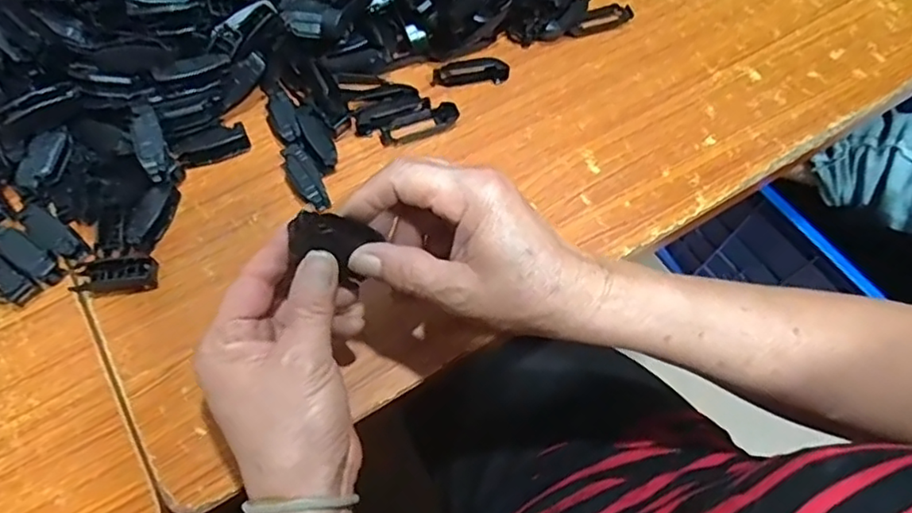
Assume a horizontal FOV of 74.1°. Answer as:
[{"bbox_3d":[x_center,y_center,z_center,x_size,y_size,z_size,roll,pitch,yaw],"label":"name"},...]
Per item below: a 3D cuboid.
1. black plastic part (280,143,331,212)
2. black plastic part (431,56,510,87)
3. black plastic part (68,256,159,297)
[{"bbox_3d":[-0.102,-0.053,0.410,0.017,0.016,0.051,-30,71,-15],"label":"black plastic part"},{"bbox_3d":[0.011,-0.140,0.455,0.057,0.014,0.016,-3,67,-4],"label":"black plastic part"},{"bbox_3d":[-0.212,0.012,0.374,0.050,0.014,0.019,-5,67,-6],"label":"black plastic part"}]

